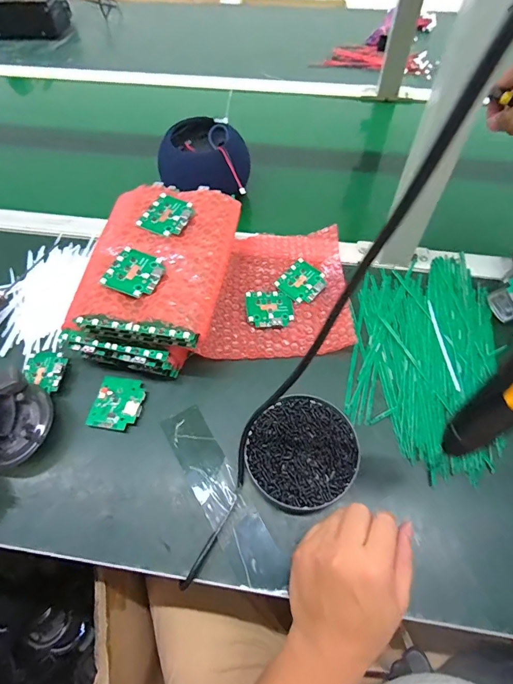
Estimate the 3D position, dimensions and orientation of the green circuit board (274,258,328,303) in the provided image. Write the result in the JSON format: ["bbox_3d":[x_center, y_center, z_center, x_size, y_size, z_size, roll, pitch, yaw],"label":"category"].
[{"bbox_3d":[0.061,-0.080,0.515,0.053,0.009,0.056,37,67,21],"label":"green circuit board"}]

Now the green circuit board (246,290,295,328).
[{"bbox_3d":[0.017,-0.042,0.495,0.056,0.008,0.052,-6,59,-2],"label":"green circuit board"}]

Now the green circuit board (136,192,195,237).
[{"bbox_3d":[-0.104,-0.148,0.458,0.054,0.010,0.057,22,62,14],"label":"green circuit board"}]

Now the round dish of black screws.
[{"bbox_3d":[0.046,0.112,0.400,0.110,0.020,0.108,-1,59,1],"label":"round dish of black screws"}]

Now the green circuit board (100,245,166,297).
[{"bbox_3d":[-0.128,-0.075,0.412,0.052,0.009,0.058,13,61,9],"label":"green circuit board"}]

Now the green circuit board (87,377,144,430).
[{"bbox_3d":[-0.155,0.070,0.438,0.054,0.014,0.059,4,60,4],"label":"green circuit board"}]

